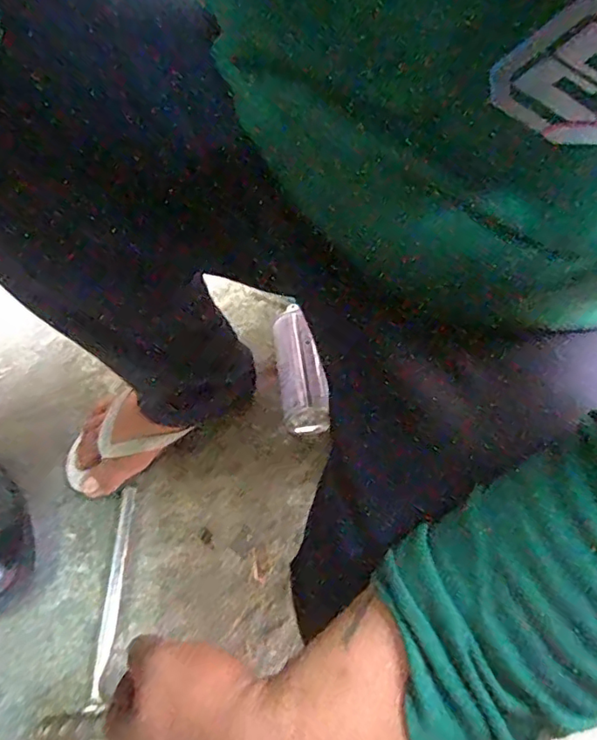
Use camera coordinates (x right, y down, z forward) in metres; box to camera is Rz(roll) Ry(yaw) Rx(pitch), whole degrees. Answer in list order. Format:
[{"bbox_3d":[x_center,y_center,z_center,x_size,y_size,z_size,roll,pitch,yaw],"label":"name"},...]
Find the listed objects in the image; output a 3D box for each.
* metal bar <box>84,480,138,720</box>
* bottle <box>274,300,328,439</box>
[{"bbox_3d":[-0.202,0.241,0.611,0.015,0.017,0.227,0,58,0],"label":"metal bar"},{"bbox_3d":[0.001,-0.008,0.729,0.054,0.069,0.175,-6,58,-3],"label":"bottle"}]

